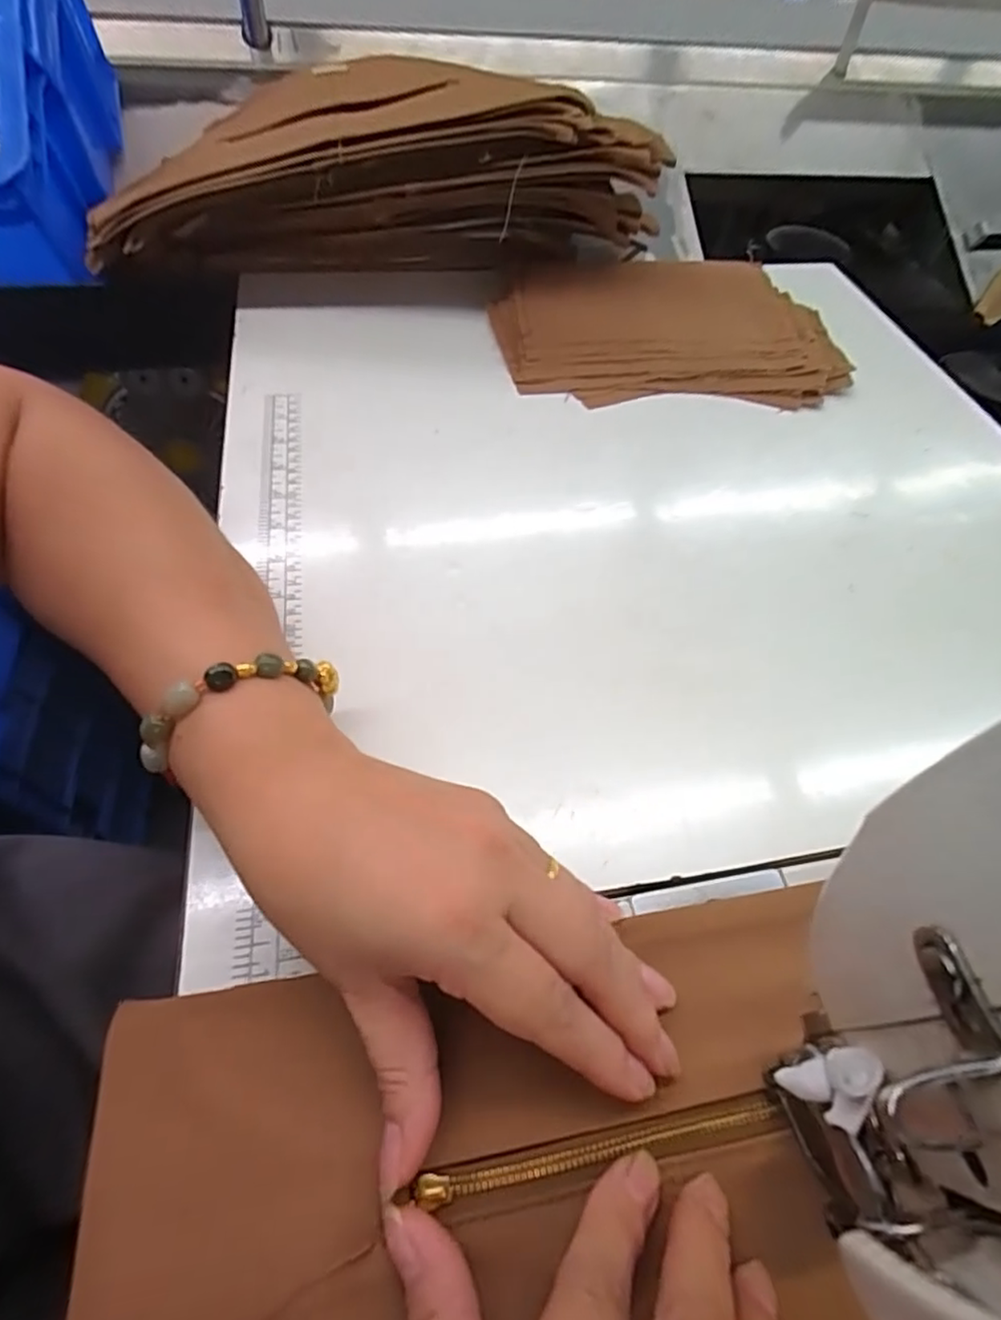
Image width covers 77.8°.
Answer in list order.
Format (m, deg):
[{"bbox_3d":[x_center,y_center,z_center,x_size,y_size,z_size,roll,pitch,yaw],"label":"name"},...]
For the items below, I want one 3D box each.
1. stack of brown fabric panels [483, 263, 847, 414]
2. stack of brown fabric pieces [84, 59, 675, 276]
[{"bbox_3d":[0.130,-0.258,0.476,0.260,0.030,0.159,0,55,-4],"label":"stack of brown fabric panels"},{"bbox_3d":[-0.090,-0.373,0.485,0.411,0.122,0.174,-3,55,-6],"label":"stack of brown fabric pieces"}]

